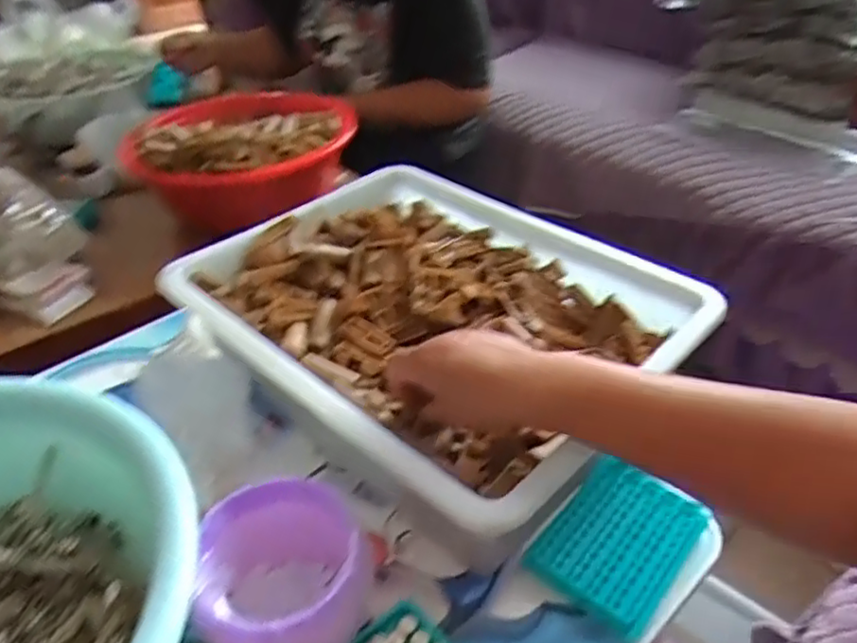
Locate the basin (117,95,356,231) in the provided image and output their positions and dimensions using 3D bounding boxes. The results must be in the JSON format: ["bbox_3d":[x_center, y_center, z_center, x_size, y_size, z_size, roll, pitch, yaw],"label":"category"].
[{"bbox_3d":[-0.277,-0.238,0.979,0.297,0.127,0.297,-2,36,1],"label":"basin"}]

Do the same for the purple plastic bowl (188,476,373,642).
[{"bbox_3d":[-0.097,0.179,0.452,0.103,0.090,0.101,-2,36,1],"label":"purple plastic bowl"}]

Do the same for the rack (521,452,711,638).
[{"bbox_3d":[0.146,0.166,0.514,0.097,0.017,0.126,26,45,34],"label":"rack"}]

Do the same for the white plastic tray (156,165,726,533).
[{"bbox_3d":[0.001,-0.014,0.596,0.406,0.066,0.312,28,46,35],"label":"white plastic tray"}]

